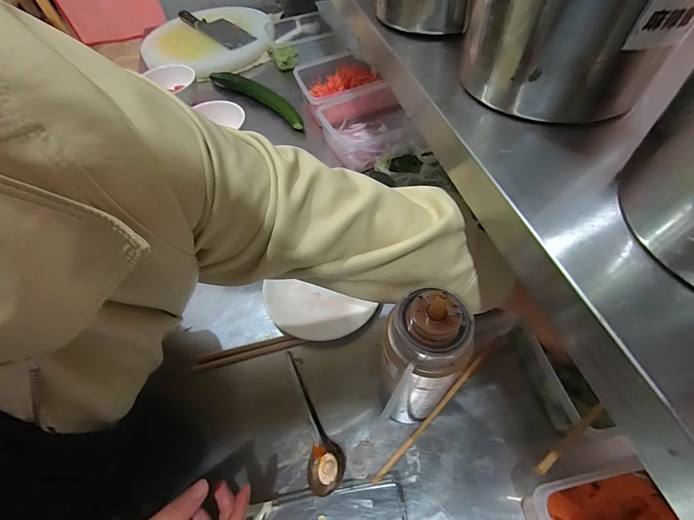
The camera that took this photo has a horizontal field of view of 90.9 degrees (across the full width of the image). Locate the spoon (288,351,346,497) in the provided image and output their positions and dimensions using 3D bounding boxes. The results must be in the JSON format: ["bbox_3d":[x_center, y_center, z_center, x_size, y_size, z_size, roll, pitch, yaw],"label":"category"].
[{"bbox_3d":[-0.042,0.188,0.410,0.042,0.029,0.162,-12,50,-16],"label":"spoon"}]

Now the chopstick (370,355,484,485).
[{"bbox_3d":[0.099,0.183,0.403,0.194,0.011,0.007,-40,61,-18],"label":"chopstick"}]

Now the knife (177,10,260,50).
[{"bbox_3d":[-0.372,-0.675,0.994,0.099,0.026,0.302,-33,58,-30],"label":"knife"}]

